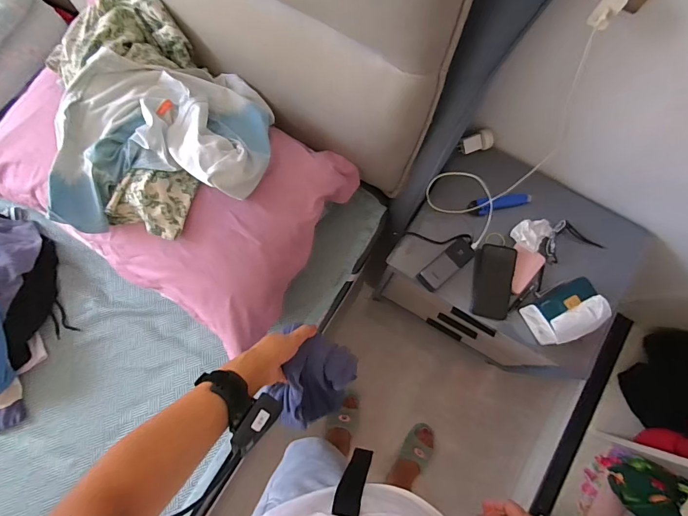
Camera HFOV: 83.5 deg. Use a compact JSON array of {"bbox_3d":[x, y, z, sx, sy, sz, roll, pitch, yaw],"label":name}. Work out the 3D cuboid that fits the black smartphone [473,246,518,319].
[{"bbox_3d":[0.345,0.055,0.884,0.080,0.013,0.163,9,90,16],"label":"black smartphone"}]

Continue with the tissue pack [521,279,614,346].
[{"bbox_3d":[0.474,0.115,0.826,0.137,0.092,0.102,-25,77,-6],"label":"tissue pack"}]

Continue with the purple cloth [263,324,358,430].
[{"bbox_3d":[-0.051,0.209,0.643,0.116,0.149,0.147,24,77,6],"label":"purple cloth"}]

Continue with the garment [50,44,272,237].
[{"bbox_3d":[-0.330,-0.224,0.701,0.378,0.139,0.305,-12,76,-3],"label":"garment"}]

